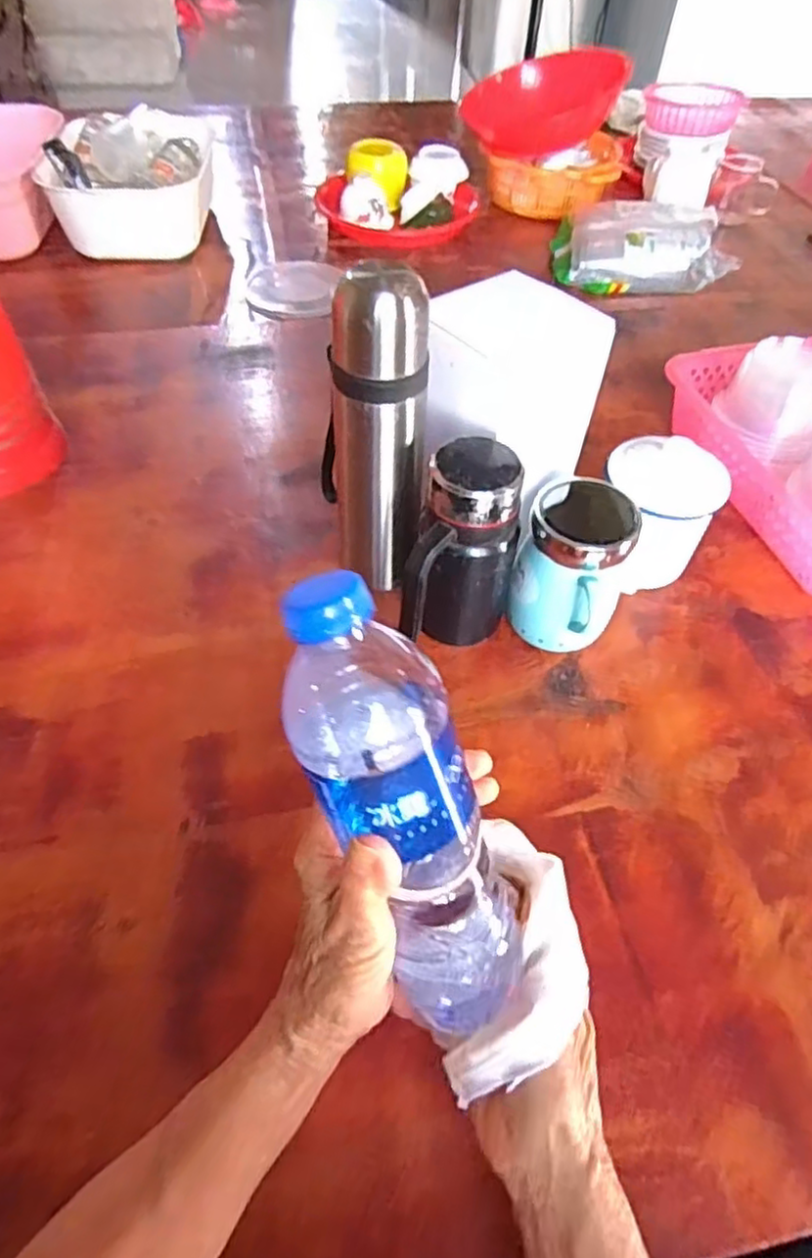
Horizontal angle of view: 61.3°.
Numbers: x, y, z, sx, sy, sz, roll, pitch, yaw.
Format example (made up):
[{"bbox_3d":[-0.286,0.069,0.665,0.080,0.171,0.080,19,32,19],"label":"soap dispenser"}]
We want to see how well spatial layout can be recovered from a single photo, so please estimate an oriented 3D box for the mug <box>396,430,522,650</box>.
[{"bbox_3d":[0.040,-0.046,0.502,0.072,0.161,0.097,16,54,9],"label":"mug"}]

